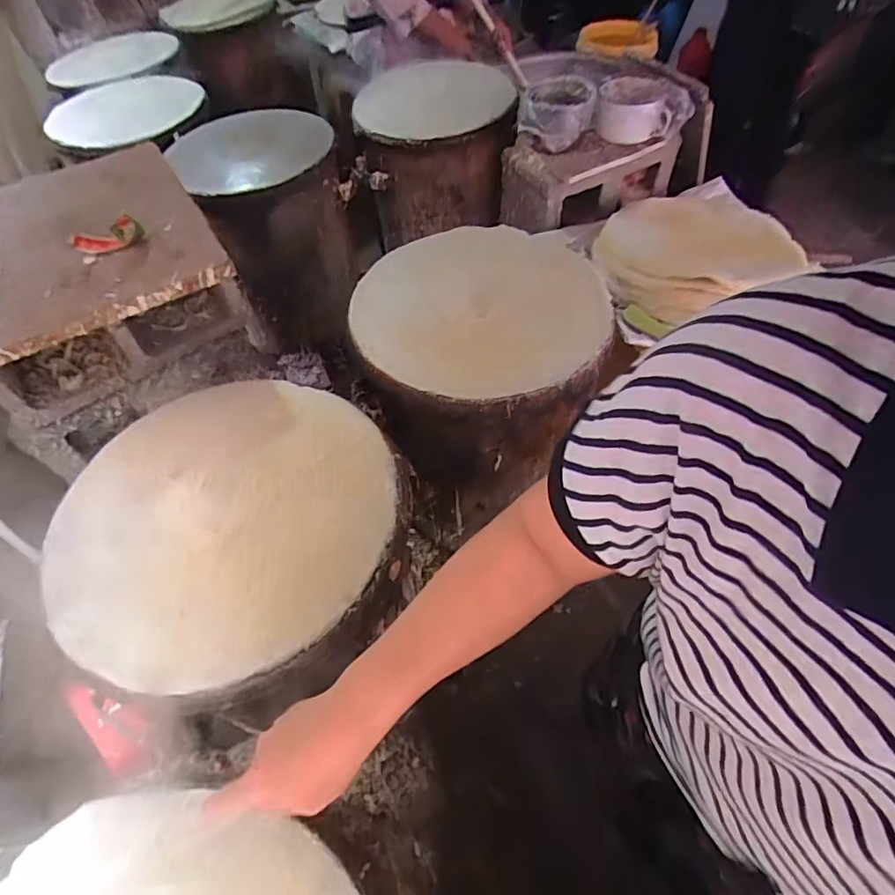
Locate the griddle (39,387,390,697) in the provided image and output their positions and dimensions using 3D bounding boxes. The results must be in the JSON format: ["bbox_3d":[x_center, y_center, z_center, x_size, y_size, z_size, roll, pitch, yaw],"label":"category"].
[{"bbox_3d":[-0.248,0.067,0.585,0.356,0.022,0.365,-2,55,3],"label":"griddle"}]

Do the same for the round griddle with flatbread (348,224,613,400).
[{"bbox_3d":[0.056,-0.212,0.787,0.391,0.040,0.363,-10,54,-13],"label":"round griddle with flatbread"}]

